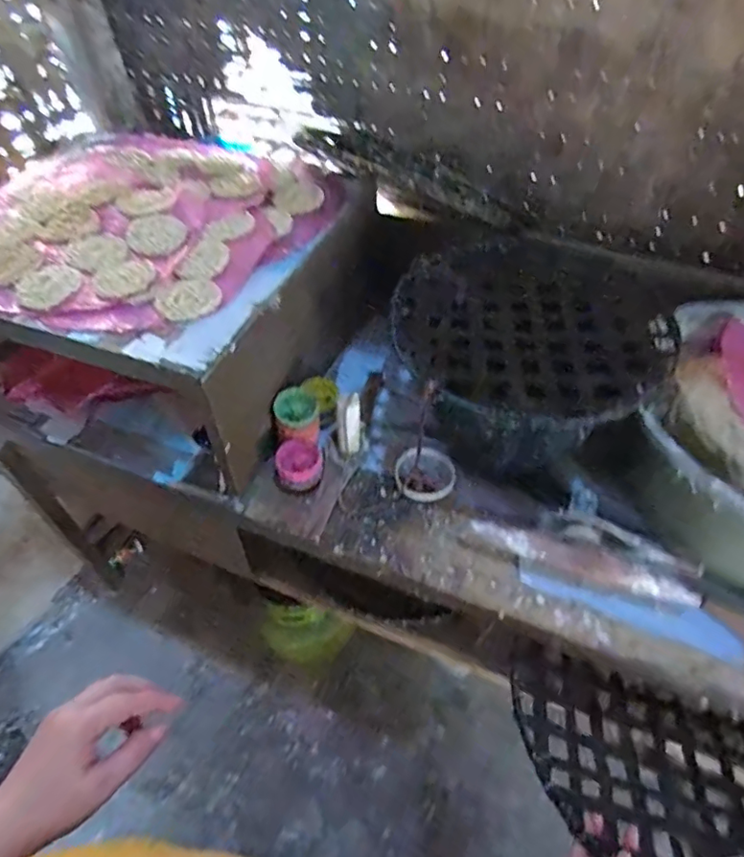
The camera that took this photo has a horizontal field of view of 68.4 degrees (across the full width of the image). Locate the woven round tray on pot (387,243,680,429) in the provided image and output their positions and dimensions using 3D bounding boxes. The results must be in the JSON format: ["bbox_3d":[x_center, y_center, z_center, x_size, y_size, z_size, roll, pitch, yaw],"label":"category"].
[{"bbox_3d":[0.212,-0.152,0.727,0.341,0.026,0.344,-1,49,1],"label":"woven round tray on pot"}]

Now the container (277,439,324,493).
[{"bbox_3d":[-0.103,0.055,0.787,0.062,0.050,0.063,-9,50,-6],"label":"container"}]

